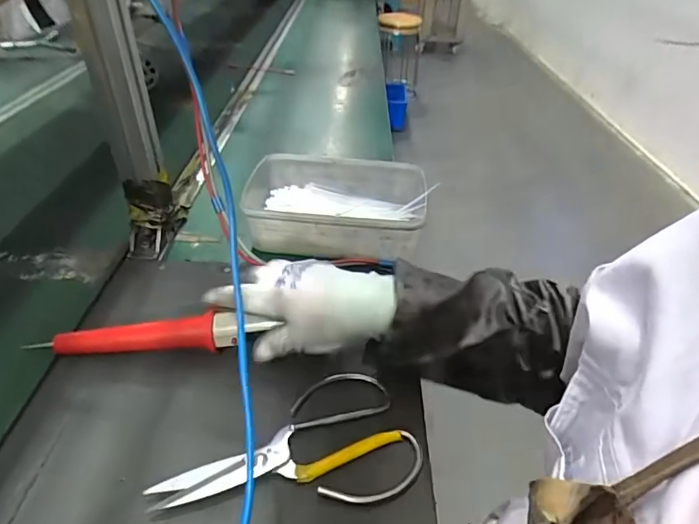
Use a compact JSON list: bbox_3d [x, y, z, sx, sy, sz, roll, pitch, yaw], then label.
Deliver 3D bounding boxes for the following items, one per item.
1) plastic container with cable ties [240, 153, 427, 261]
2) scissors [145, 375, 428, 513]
[{"bbox_3d":[-0.014,-0.075,0.605,0.227,0.060,0.160,4,38,3],"label":"plastic container with cable ties"},{"bbox_3d":[-0.046,0.141,0.383,0.197,0.023,0.113,-3,38,-6],"label":"scissors"}]

